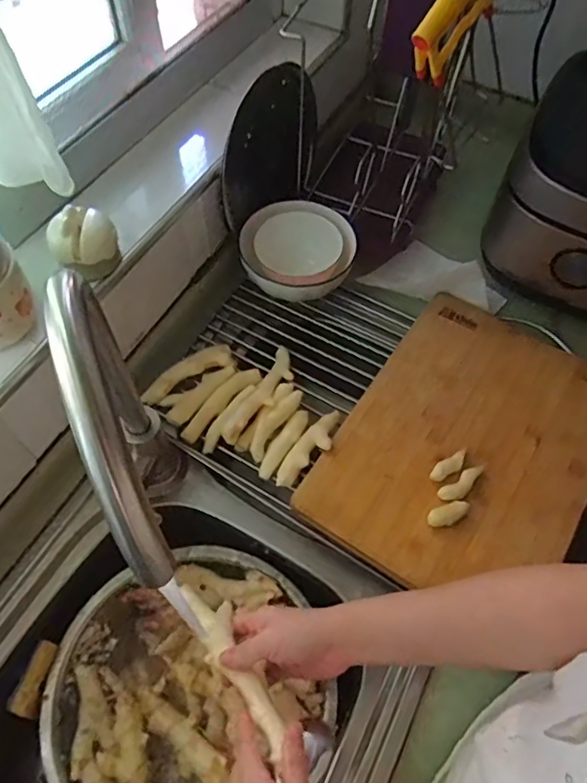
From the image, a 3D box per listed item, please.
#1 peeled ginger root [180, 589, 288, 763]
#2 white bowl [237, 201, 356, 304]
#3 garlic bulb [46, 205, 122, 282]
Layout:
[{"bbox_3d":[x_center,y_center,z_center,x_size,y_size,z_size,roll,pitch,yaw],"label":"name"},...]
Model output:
[{"bbox_3d":[-0.050,0.238,0.490,0.037,0.027,0.163,-32,55,-19],"label":"peeled ginger root"},{"bbox_3d":[0.006,-0.186,0.716,0.140,0.056,0.132,1,59,-1],"label":"white bowl"},{"bbox_3d":[-0.207,-0.147,0.547,0.061,0.050,0.059,1,59,-1],"label":"garlic bulb"}]

